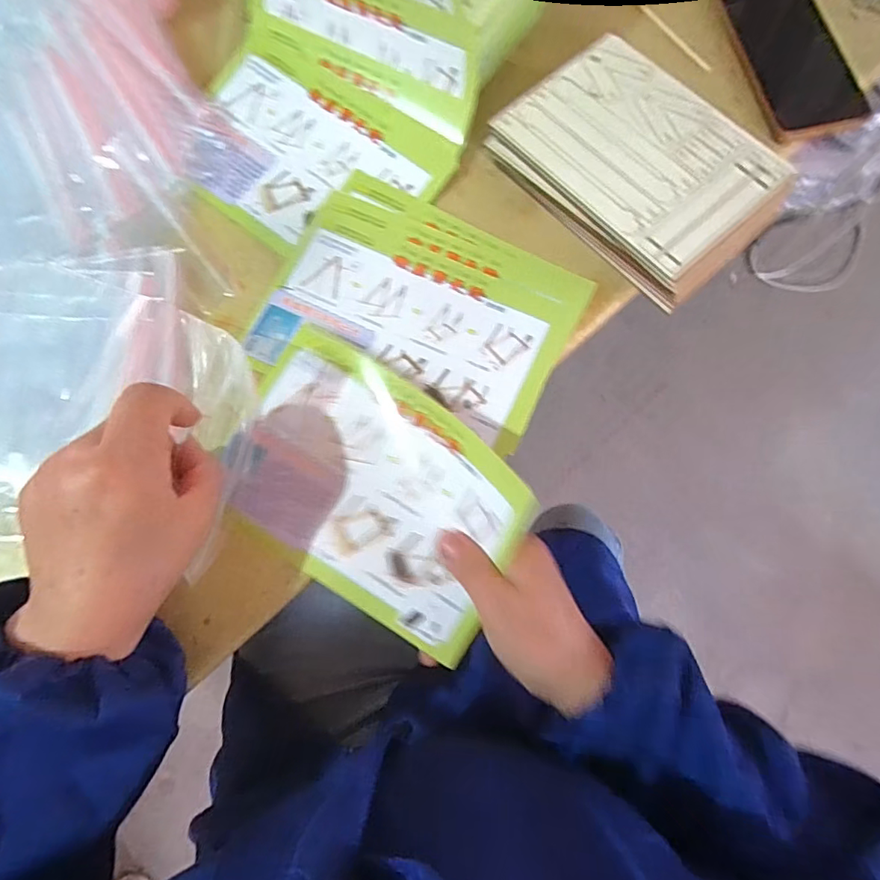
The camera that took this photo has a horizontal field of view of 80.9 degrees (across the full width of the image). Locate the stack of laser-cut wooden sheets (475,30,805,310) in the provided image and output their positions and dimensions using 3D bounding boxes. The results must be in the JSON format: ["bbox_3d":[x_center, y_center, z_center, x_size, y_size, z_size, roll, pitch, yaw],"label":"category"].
[{"bbox_3d":[0.145,-0.205,0.386,0.141,0.040,0.186,-42,80,-10],"label":"stack of laser-cut wooden sheets"}]

